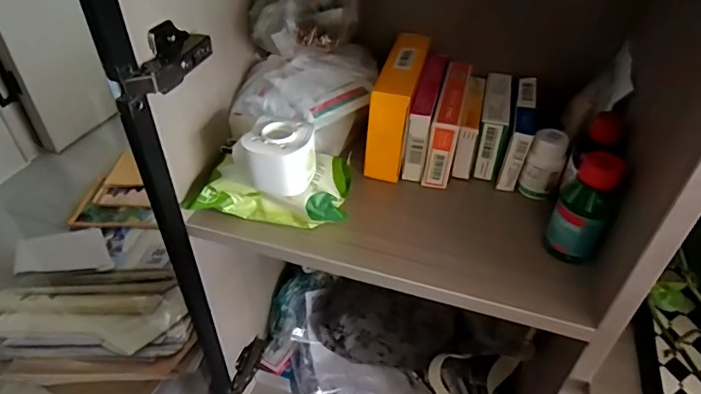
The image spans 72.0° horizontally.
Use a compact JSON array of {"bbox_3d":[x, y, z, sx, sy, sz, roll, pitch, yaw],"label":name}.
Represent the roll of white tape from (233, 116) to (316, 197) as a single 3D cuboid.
[{"bbox_3d":[-0.066,-0.037,0.424,0.068,0.050,0.048,12,42,12],"label":"roll of white tape"}]

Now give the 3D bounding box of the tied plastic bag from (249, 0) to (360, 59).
[{"bbox_3d":[-0.035,-0.194,0.463,0.116,0.100,0.088,-14,43,-16],"label":"tied plastic bag"}]

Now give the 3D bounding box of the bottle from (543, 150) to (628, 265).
[{"bbox_3d":[0.199,0.010,0.412,0.043,0.100,0.047,24,46,24],"label":"bottle"}]

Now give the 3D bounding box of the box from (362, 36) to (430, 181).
[{"bbox_3d":[0.050,-0.101,0.525,0.044,0.100,0.138,10,42,10],"label":"box"}]

